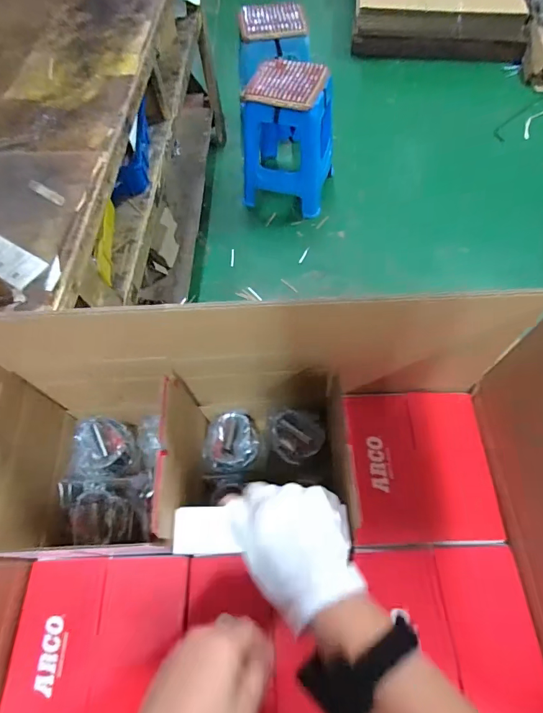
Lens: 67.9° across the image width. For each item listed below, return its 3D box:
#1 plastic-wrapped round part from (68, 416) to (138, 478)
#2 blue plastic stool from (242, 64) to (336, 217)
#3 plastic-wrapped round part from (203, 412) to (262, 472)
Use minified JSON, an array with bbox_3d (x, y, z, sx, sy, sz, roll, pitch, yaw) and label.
[{"bbox_3d":[-0.226,0.125,0.551,0.075,0.030,0.082,-1,62,1],"label":"plastic-wrapped round part"},{"bbox_3d":[0.073,-0.874,1.645,0.338,0.435,0.320,15,64,10],"label":"blue plastic stool"},{"bbox_3d":[-0.053,0.121,0.554,0.074,0.051,0.079,-1,62,1],"label":"plastic-wrapped round part"}]

